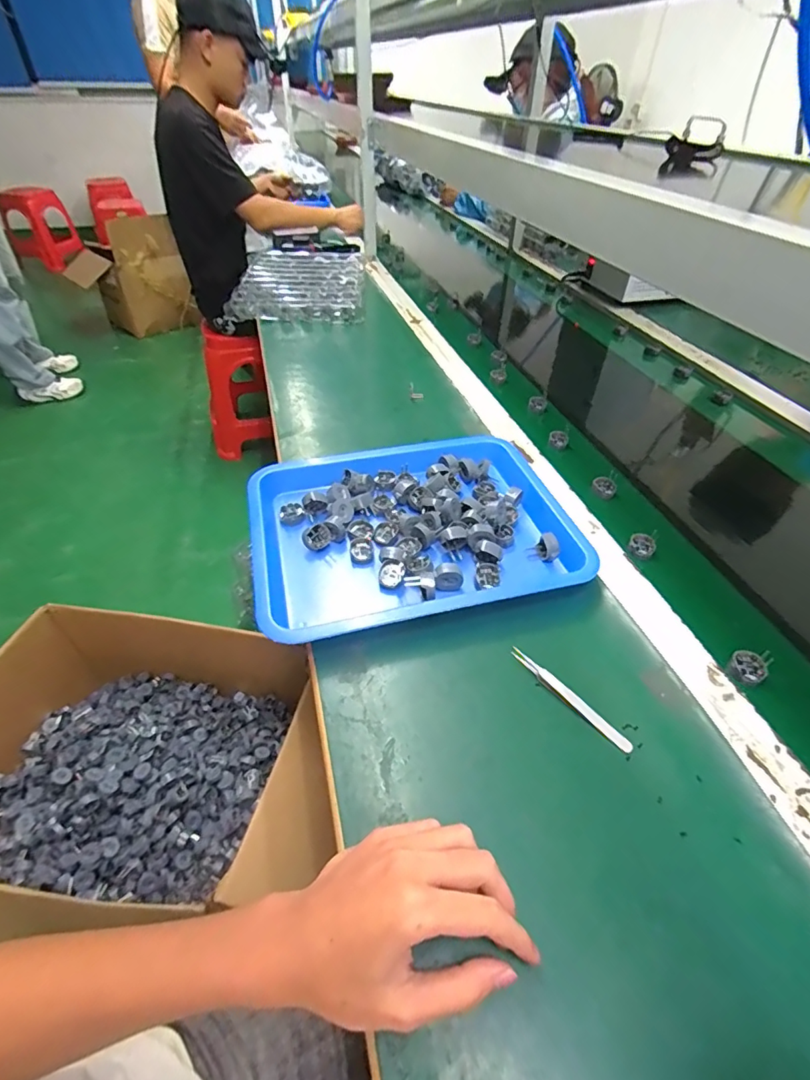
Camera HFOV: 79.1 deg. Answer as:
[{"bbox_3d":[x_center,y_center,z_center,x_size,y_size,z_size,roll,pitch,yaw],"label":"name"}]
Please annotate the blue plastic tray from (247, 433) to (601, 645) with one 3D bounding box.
[{"bbox_3d":[0.011,-0.020,0.533,0.338,0.035,0.258,-9,44,-11],"label":"blue plastic tray"}]

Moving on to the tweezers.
[{"bbox_3d":[0.134,0.128,0.402,0.011,0.004,0.113,-28,51,-27],"label":"tweezers"}]

